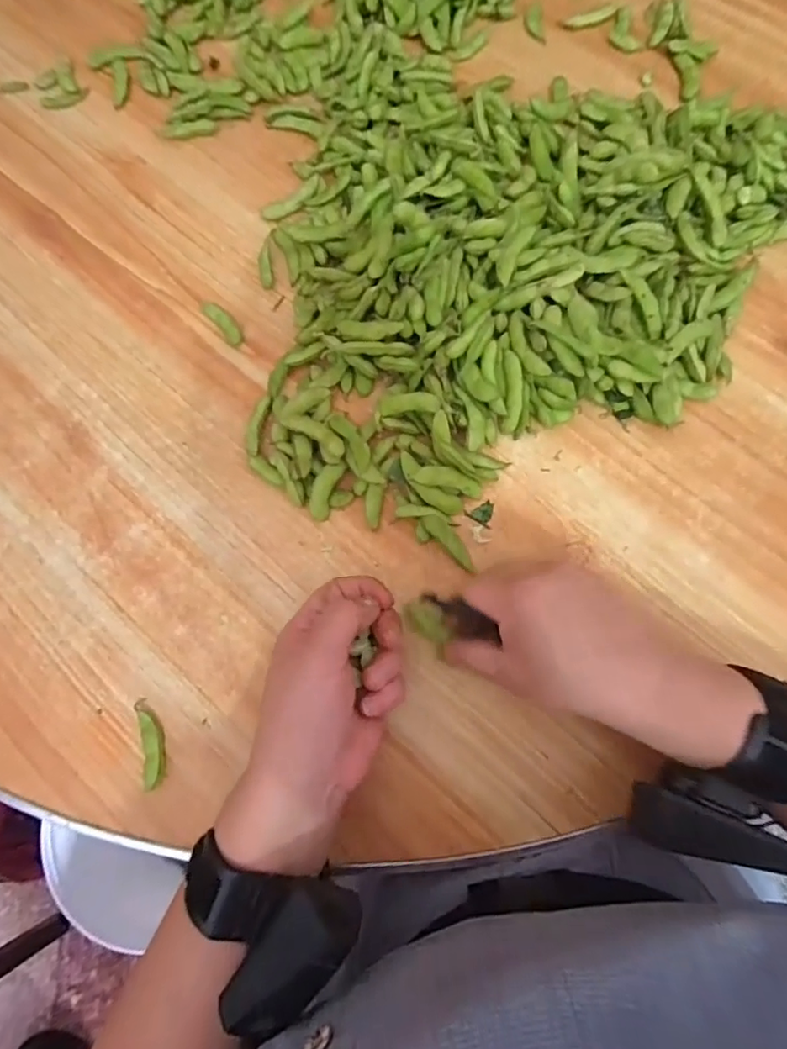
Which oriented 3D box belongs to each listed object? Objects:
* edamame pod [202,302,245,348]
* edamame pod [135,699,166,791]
[{"bbox_3d":[-0.134,-0.160,0.422,0.015,0.006,0.050,-38,75,-9],"label":"edamame pod"},{"bbox_3d":[-0.153,0.137,0.337,0.015,0.009,0.053,-15,73,-3],"label":"edamame pod"}]

